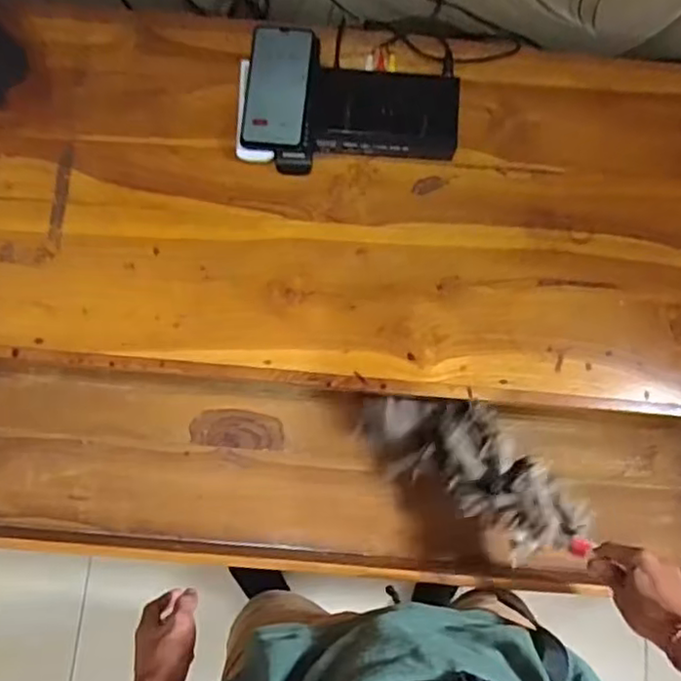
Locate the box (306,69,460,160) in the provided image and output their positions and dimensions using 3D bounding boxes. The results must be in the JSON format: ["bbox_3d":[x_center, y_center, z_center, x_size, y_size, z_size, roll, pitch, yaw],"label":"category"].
[{"bbox_3d":[0.053,-0.271,0.762,0.174,0.037,0.091,1,78,-1],"label":"box"}]

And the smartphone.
[{"bbox_3d":[-0.074,-0.305,0.758,0.077,0.011,0.150,3,85,2],"label":"smartphone"}]

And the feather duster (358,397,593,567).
[{"bbox_3d":[0.160,0.143,0.763,0.290,0.090,0.127,30,78,28],"label":"feather duster"}]

